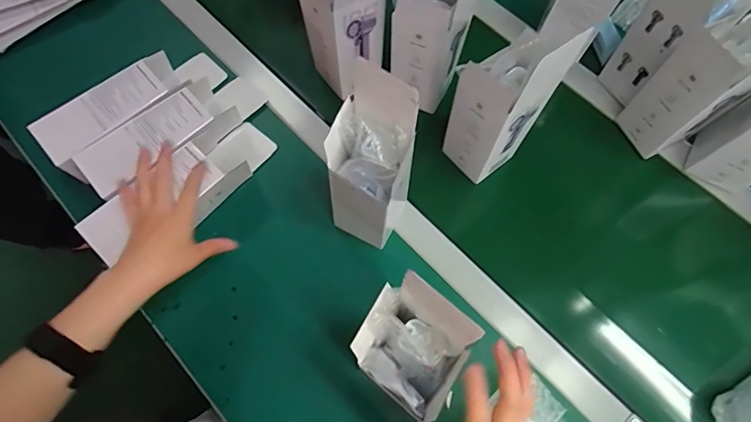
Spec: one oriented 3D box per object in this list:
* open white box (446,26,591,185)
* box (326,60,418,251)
[{"bbox_3d":[0.143,-0.124,0.517,0.068,0.229,0.081,-43,74,-13],"label":"open white box"},{"bbox_3d":[0.000,-0.036,0.492,0.086,0.230,0.088,27,73,11],"label":"box"}]

